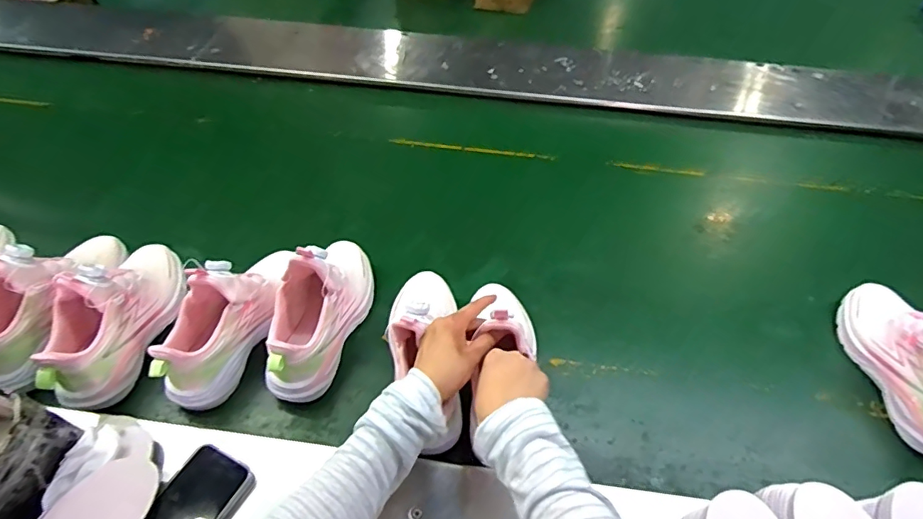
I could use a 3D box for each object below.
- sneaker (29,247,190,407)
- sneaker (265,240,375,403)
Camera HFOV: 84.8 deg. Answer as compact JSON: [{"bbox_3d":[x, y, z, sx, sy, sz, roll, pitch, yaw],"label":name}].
[{"bbox_3d":[-0.455,0.061,0.656,0.084,0.123,0.236,5,49,6],"label":"sneaker"},{"bbox_3d":[-0.186,0.050,0.667,0.079,0.132,0.242,11,51,10],"label":"sneaker"}]

